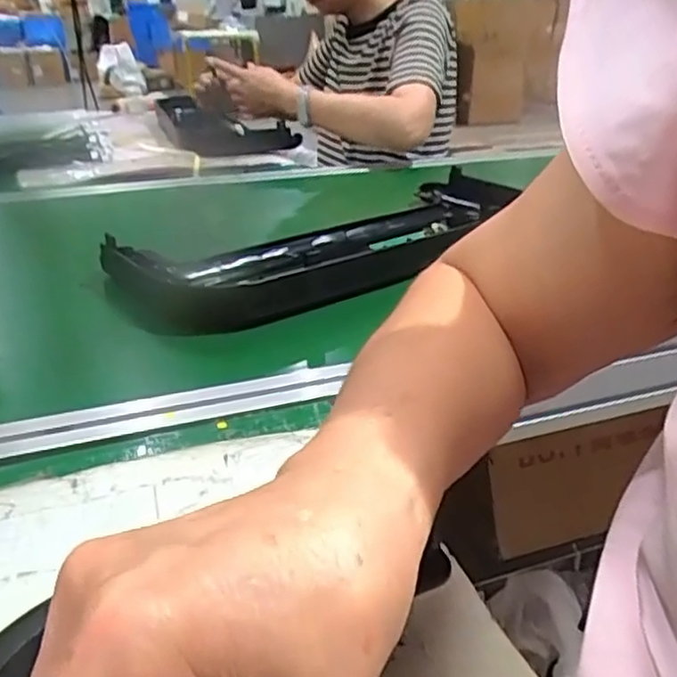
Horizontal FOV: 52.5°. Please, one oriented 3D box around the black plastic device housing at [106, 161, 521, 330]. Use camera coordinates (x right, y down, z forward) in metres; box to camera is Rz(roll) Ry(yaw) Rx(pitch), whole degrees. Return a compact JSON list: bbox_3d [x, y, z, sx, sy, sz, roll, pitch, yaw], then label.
[{"bbox_3d":[0.023,-0.110,0.749,0.514,0.042,0.202,-16,32,-32],"label":"black plastic device housing"}]

